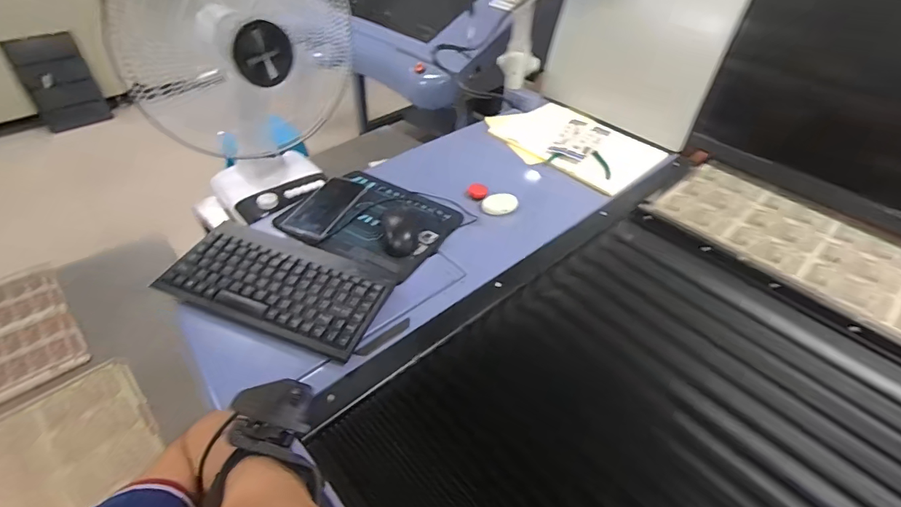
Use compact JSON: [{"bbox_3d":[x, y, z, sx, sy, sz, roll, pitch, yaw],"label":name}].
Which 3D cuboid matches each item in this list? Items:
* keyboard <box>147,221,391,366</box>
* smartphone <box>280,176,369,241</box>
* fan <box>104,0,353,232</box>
[{"bbox_3d":[-0.232,0.041,0.609,0.286,0.027,0.153,17,47,12],"label":"keyboard"},{"bbox_3d":[-0.208,-0.081,0.750,0.073,0.014,0.167,25,47,4],"label":"smartphone"},{"bbox_3d":[-0.467,-0.388,1.029,0.274,0.579,0.432,24,46,20],"label":"fan"}]

